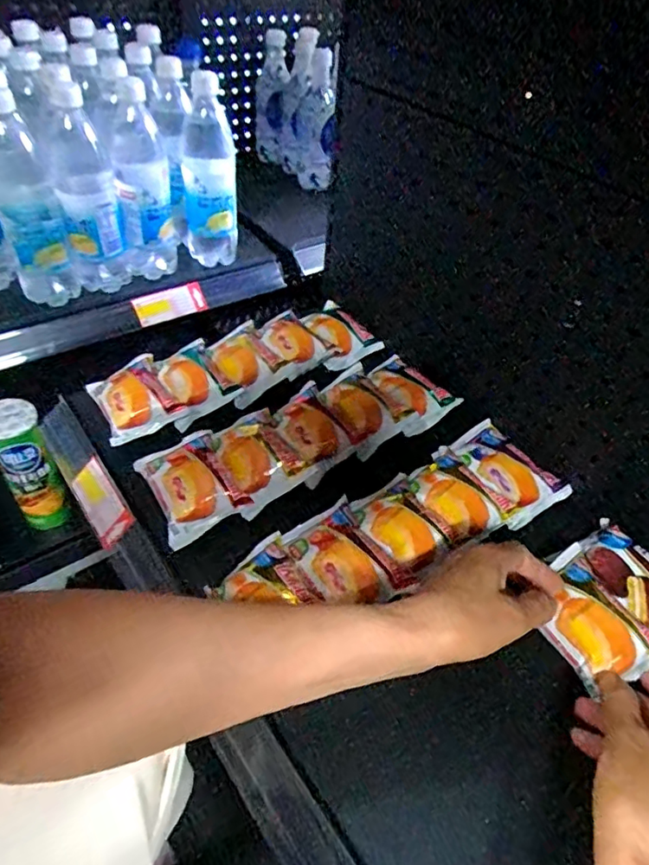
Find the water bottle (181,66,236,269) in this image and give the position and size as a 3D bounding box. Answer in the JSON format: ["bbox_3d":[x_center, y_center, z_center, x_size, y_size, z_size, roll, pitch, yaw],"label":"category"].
[{"bbox_3d":[-0.156,-0.345,0.743,0.067,0.232,0.069,0,46,-6],"label":"water bottle"}]

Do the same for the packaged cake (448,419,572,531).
[{"bbox_3d":[0.174,0.035,0.548,0.087,0.028,0.114,-24,52,-25],"label":"packaged cake"}]

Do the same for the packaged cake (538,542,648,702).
[{"bbox_3d":[0.205,0.141,0.421,0.072,0.027,0.097,-22,52,-24],"label":"packaged cake"}]

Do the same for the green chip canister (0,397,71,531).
[{"bbox_3d":[-0.423,0.052,0.790,0.070,0.213,0.072,-24,52,-25],"label":"green chip canister"}]

